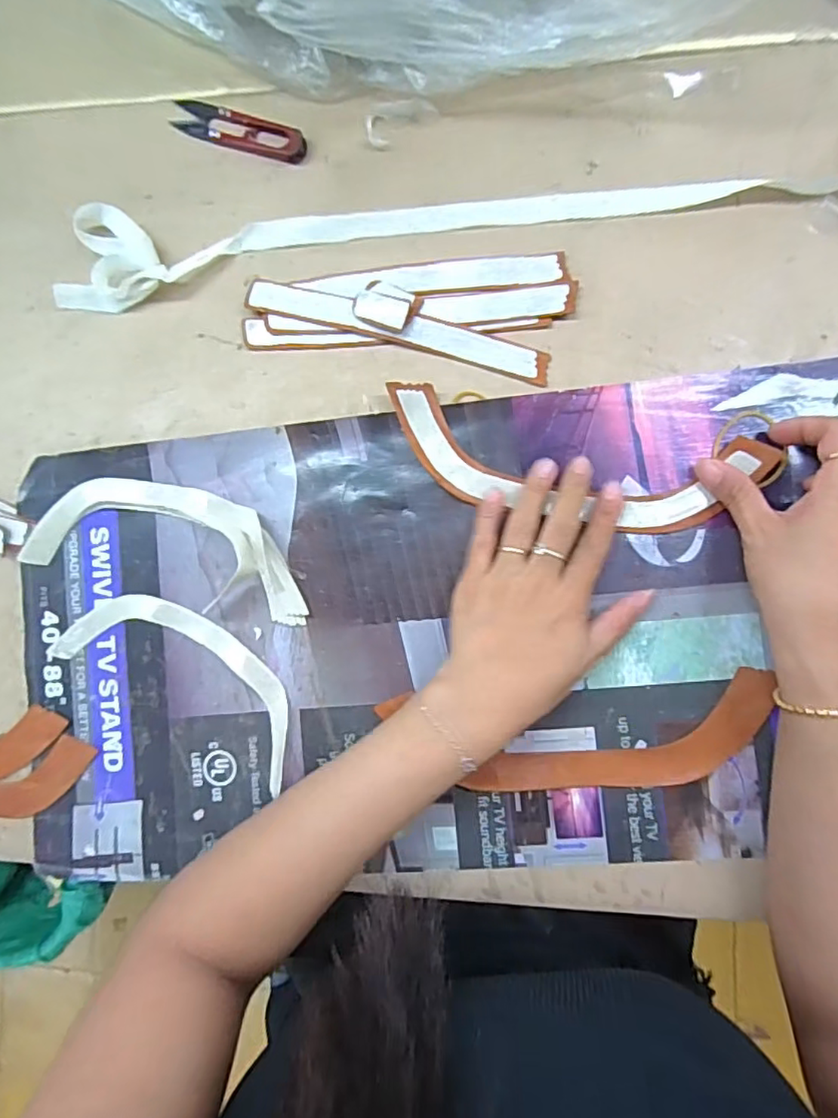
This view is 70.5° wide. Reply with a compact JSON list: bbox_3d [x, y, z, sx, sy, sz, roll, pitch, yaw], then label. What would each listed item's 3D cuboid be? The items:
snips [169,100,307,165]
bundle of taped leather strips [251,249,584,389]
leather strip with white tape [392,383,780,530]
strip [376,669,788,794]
[{"bbox_3d":[-0.122,-0.290,0.400,0.098,0.010,0.024,20,90,7],"label":"snips"},{"bbox_3d":[-0.009,-0.166,0.381,0.206,0.011,0.076,9,89,7],"label":"bundle of taped leather strips"},{"bbox_3d":[0.094,-0.059,0.363,0.230,0.012,0.070,8,89,7],"label":"leather strip with white tape"},{"bbox_3d":[0.093,0.108,0.360,0.225,0.005,0.063,-6,87,7],"label":"strip"}]

